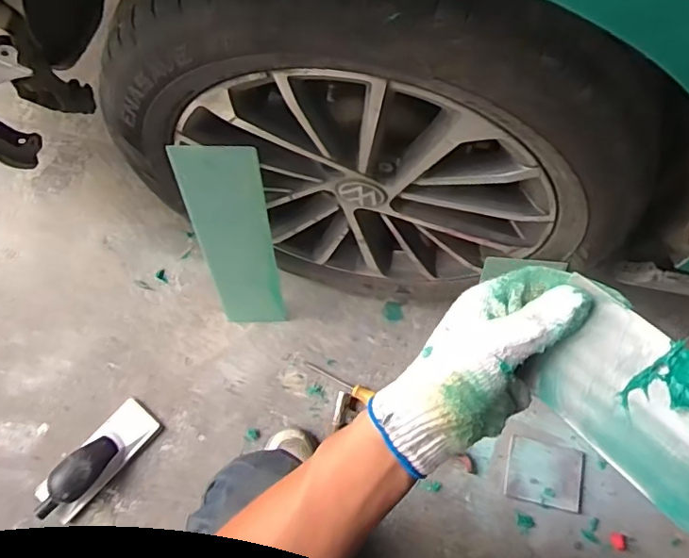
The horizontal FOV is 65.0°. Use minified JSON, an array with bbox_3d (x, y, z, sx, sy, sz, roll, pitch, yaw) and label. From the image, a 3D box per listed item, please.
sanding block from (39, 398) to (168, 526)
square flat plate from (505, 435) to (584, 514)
[{"bbox_3d":[-0.393,0.284,0.849,0.078,0.052,0.207,40,75,11],"label":"sanding block"},{"bbox_3d":[0.331,0.321,0.889,0.117,0.008,0.097,10,72,10],"label":"square flat plate"}]

